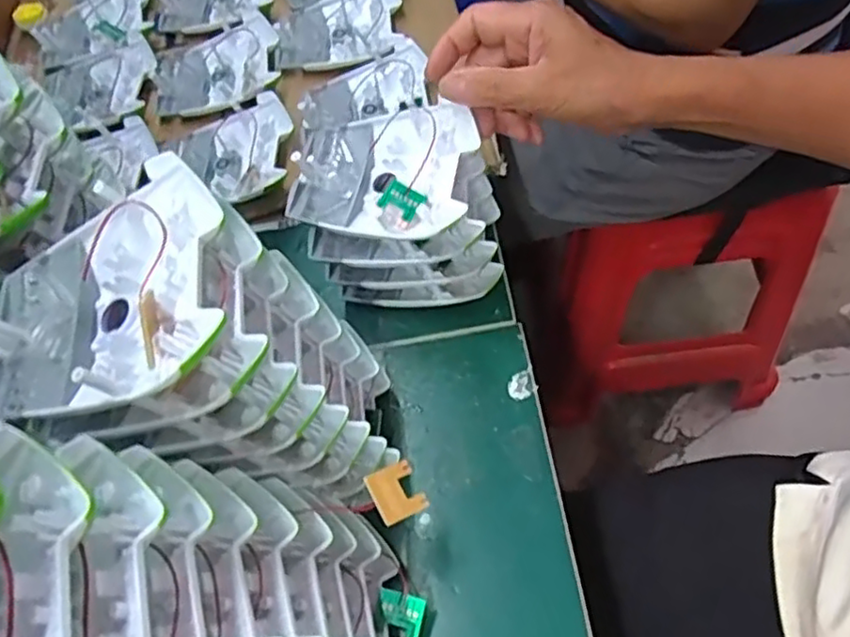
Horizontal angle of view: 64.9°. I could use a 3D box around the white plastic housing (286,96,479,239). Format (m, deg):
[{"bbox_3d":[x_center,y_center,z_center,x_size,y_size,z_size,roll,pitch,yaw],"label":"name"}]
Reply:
[{"bbox_3d":[-0.027,-0.089,0.402,0.106,0.030,0.089,9,61,9],"label":"white plastic housing"}]

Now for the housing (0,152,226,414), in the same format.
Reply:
[{"bbox_3d":[-0.129,-0.010,0.269,0.104,0.031,0.098,-8,65,17],"label":"housing"}]

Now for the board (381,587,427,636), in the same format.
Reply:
[{"bbox_3d":[-0.013,0.152,0.338,0.023,0.004,0.025,14,68,1],"label":"board"}]

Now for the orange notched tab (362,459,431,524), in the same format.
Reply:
[{"bbox_3d":[-0.013,0.082,0.317,0.026,0.004,0.026,-11,57,-38],"label":"orange notched tab"}]

